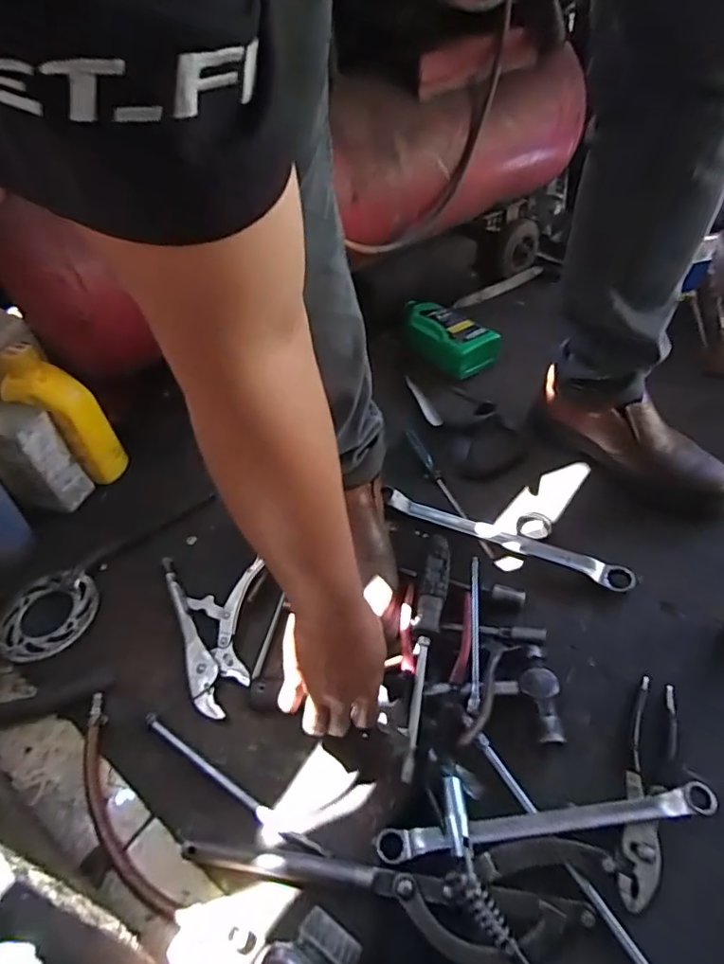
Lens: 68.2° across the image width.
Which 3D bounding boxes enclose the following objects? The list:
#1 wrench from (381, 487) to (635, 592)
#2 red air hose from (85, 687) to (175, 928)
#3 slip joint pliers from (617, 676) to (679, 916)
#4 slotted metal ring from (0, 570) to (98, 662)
[{"bbox_3d":[0.169,0.067,0.674,0.317,0.022,0.031,20,52,24],"label":"wrench"},{"bbox_3d":[-0.234,0.303,0.505,0.038,0.010,0.223,-30,50,-21],"label":"red air hose"},{"bbox_3d":[0.256,0.267,0.474,0.039,0.012,0.194,16,50,20],"label":"slip joint pliers"},{"bbox_3d":[-0.384,0.160,0.652,0.111,0.014,0.112,-4,46,2],"label":"slotted metal ring"}]

